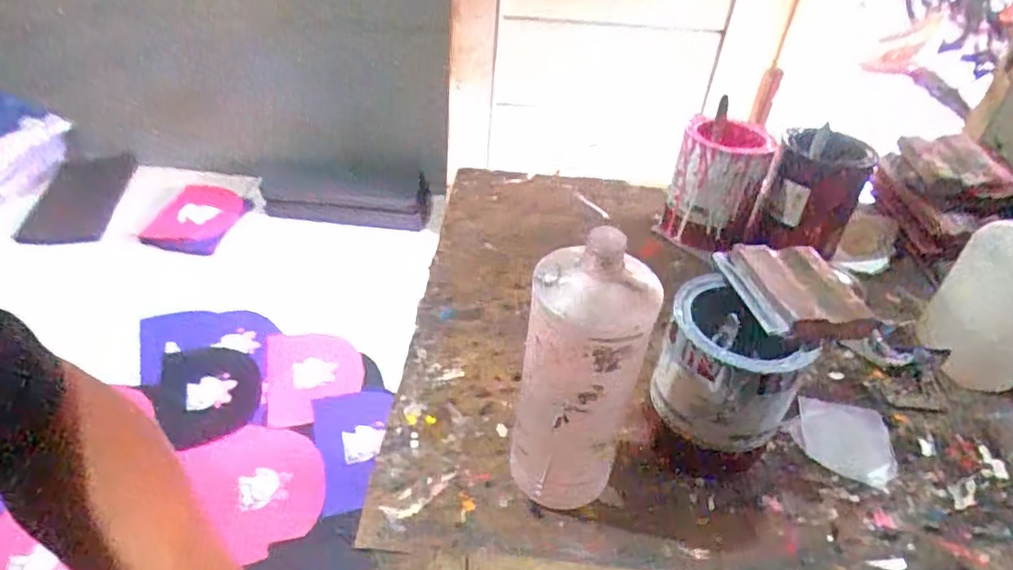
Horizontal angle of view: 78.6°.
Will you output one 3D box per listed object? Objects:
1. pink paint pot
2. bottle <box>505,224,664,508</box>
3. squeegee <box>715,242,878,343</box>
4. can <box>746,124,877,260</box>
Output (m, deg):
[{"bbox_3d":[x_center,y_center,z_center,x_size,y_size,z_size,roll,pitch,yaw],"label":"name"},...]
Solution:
[{"bbox_3d":[0.276,-0.131,0.800,0.107,0.134,0.119,29,44,28],"label":"pink paint pot"},{"bbox_3d":[0.051,0.069,0.438,0.074,0.239,0.061,15,39,12],"label":"bottle"},{"bbox_3d":[0.231,0.002,0.489,0.091,0.027,0.102,-2,39,-11],"label":"squeegee"},{"bbox_3d":[0.381,-0.119,0.790,0.117,0.132,0.094,7,38,3],"label":"can"}]

